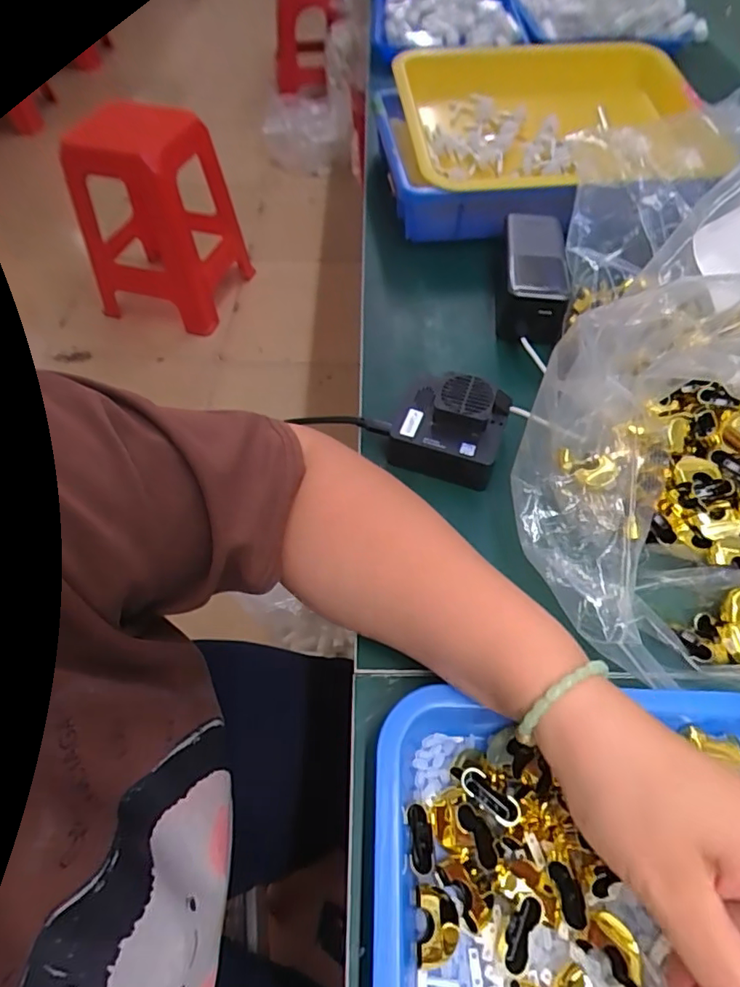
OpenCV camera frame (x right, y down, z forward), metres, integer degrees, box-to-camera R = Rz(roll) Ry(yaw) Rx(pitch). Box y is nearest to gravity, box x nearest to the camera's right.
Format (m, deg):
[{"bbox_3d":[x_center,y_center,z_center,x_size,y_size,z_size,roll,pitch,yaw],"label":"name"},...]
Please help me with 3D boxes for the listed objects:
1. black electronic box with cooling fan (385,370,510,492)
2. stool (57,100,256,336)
[{"bbox_3d":[0.059,-0.048,0.398,0.078,0.048,0.069,18,58,11],"label":"black electronic box with cooling fan"},{"bbox_3d":[-0.605,-0.797,1.560,0.330,0.482,0.378,12,57,7],"label":"stool"}]

